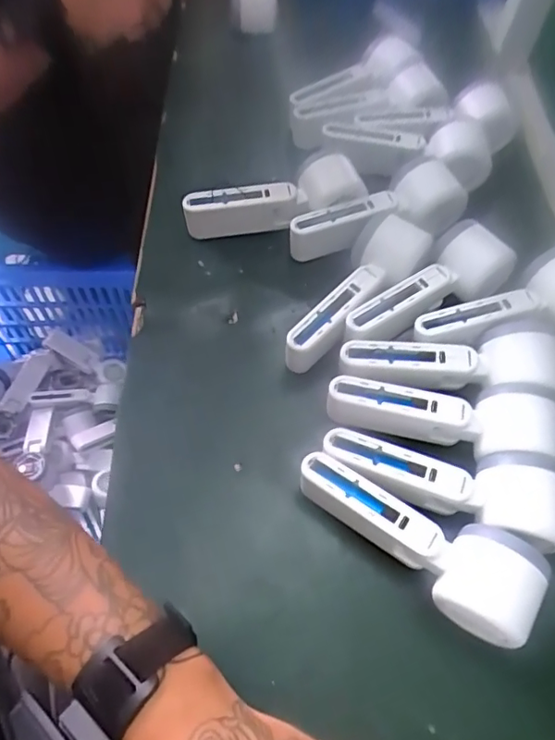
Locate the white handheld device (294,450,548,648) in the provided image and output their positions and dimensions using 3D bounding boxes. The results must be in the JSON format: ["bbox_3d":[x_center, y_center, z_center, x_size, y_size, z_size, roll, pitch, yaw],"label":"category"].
[{"bbox_3d":[0.088,0.112,0.356,0.168,0.051,0.062,29,62,12],"label":"white handheld device"}]

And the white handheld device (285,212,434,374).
[{"bbox_3d":[0.064,-0.064,0.447,0.055,0.050,0.160,35,64,16],"label":"white handheld device"}]

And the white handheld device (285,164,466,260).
[{"bbox_3d":[0.093,-0.147,0.504,0.173,0.042,0.061,-15,62,-12],"label":"white handheld device"}]

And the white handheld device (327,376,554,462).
[{"bbox_3d":[0.118,0.033,0.392,0.160,0.048,0.050,11,60,3],"label":"white handheld device"}]

